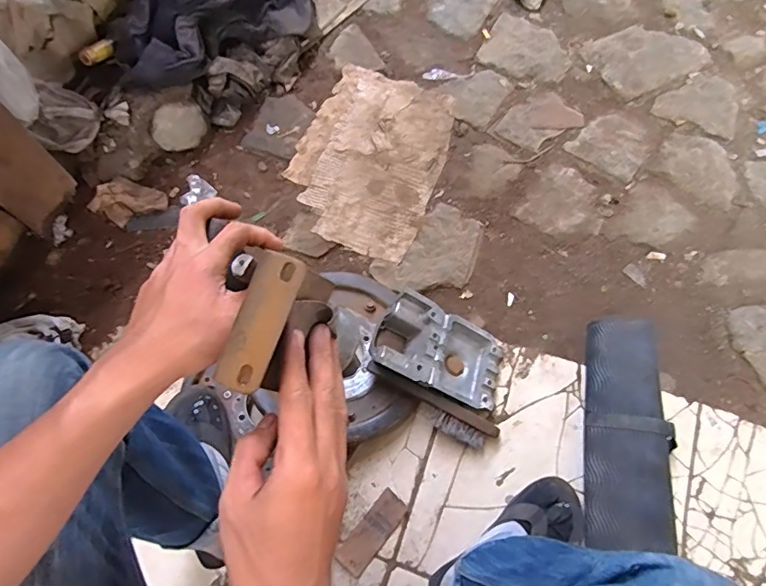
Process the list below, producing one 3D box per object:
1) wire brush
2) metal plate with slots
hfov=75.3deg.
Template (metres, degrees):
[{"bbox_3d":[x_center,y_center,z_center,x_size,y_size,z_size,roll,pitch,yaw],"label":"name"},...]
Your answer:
[{"bbox_3d":[0.079,0.183,0.811,0.236,0.032,0.049,33,72,-4],"label":"wire brush"},{"bbox_3d":[-0.069,0.017,0.284,0.026,0.006,0.079,22,86,12],"label":"metal plate with slots"}]

